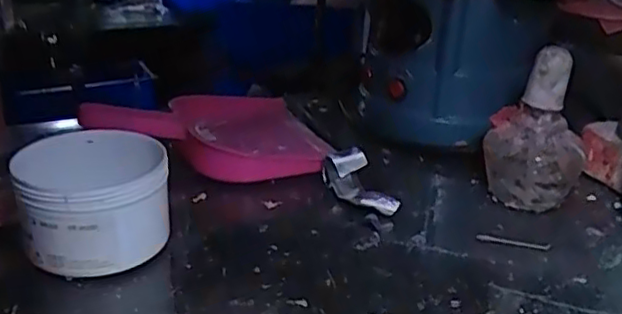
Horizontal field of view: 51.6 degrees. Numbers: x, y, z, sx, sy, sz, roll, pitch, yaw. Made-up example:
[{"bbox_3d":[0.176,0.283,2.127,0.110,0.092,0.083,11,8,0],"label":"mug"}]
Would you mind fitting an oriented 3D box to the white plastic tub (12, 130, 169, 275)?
[{"bbox_3d":[-0.138,0.028,0.411,0.086,0.071,0.090,-8,26,-22],"label":"white plastic tub"}]

